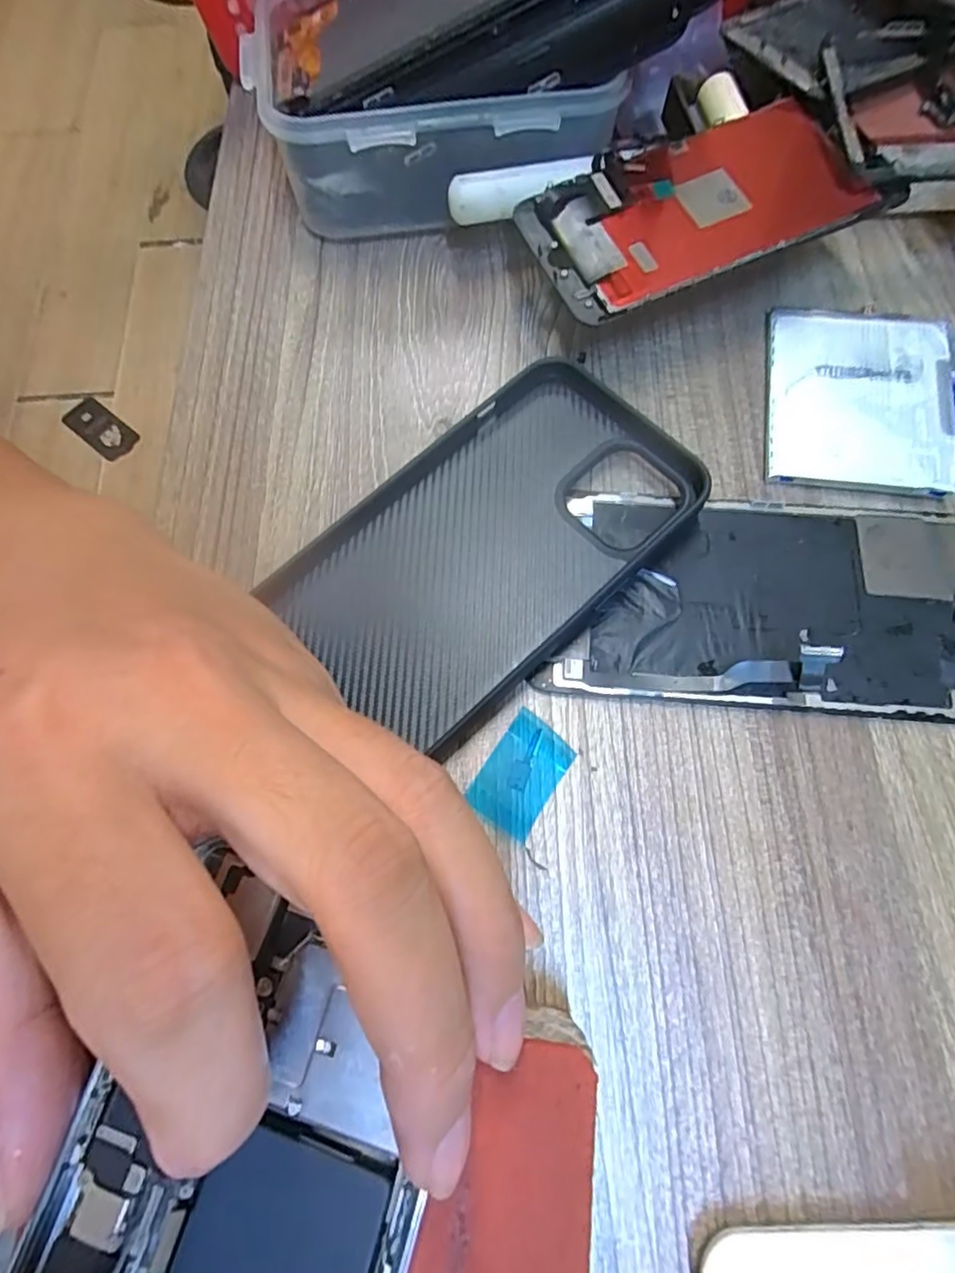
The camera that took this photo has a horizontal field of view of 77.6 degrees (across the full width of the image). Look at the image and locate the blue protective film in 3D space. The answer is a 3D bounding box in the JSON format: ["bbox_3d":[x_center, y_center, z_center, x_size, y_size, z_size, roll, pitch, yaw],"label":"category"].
[{"bbox_3d":[0.014,0.043,0.185,0.022,0.004,0.035,33,75,12],"label":"blue protective film"}]

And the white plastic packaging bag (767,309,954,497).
[{"bbox_3d":[0.144,-0.088,0.221,0.068,0.010,0.075,10,72,5],"label":"white plastic packaging bag"}]

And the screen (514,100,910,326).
[{"bbox_3d":[0.080,-0.155,0.214,0.121,0.006,0.061,-23,75,-4],"label":"screen"}]

